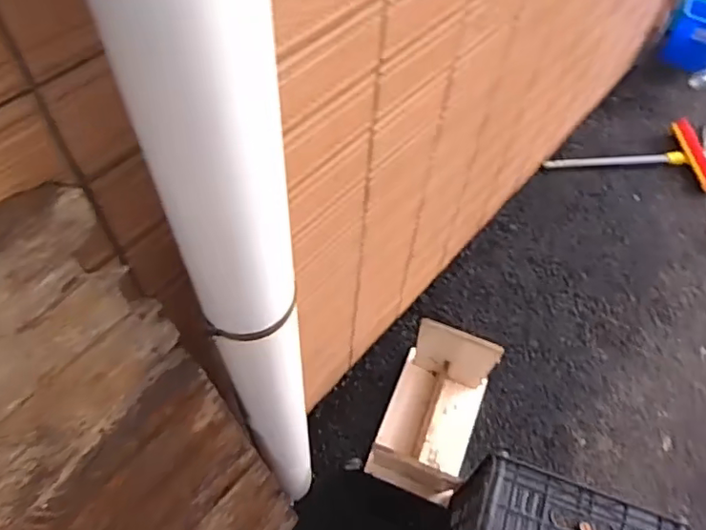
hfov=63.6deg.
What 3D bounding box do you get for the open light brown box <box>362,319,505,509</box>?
[{"bbox_3d":[0.203,0.339,1.371,0.220,0.190,0.382,21,59,10],"label":"open light brown box"}]

